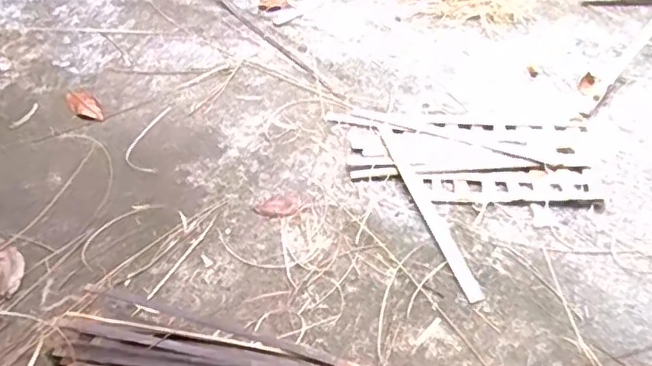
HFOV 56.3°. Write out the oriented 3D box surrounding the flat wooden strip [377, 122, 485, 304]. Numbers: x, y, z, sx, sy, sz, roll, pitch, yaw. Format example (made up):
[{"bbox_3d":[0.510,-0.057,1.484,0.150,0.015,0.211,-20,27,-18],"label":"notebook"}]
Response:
[{"bbox_3d":[0.178,0.037,1.107,0.030,0.007,0.420,-14,50,-13],"label":"flat wooden strip"}]

